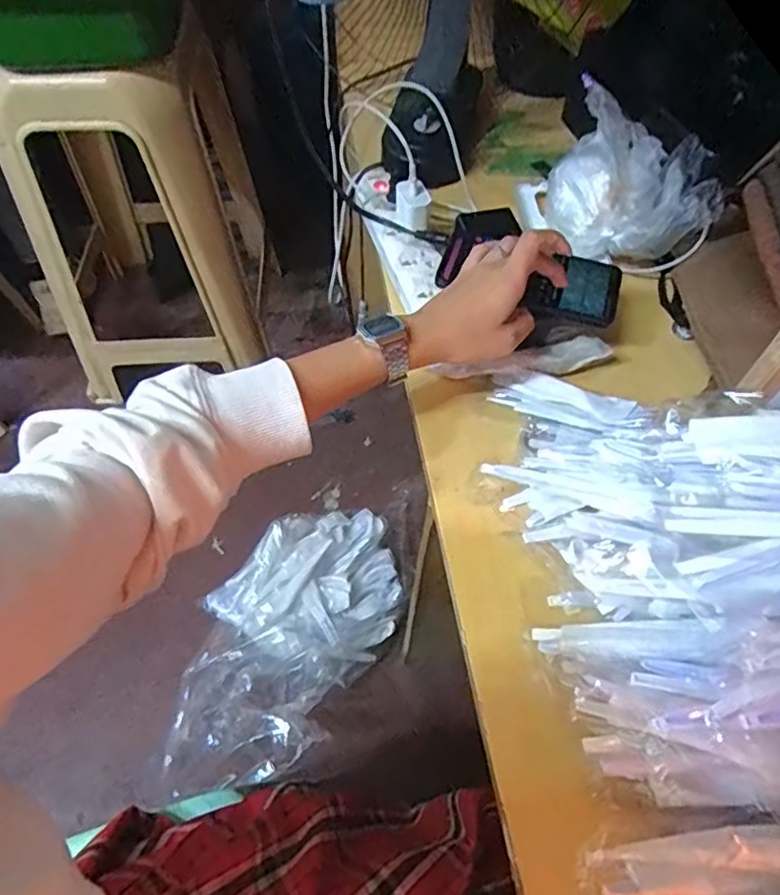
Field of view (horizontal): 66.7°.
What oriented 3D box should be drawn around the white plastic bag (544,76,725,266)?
[{"bbox_3d":[0.238,-0.255,0.584,0.154,0.105,0.105,23,60,11],"label":"white plastic bag"}]

